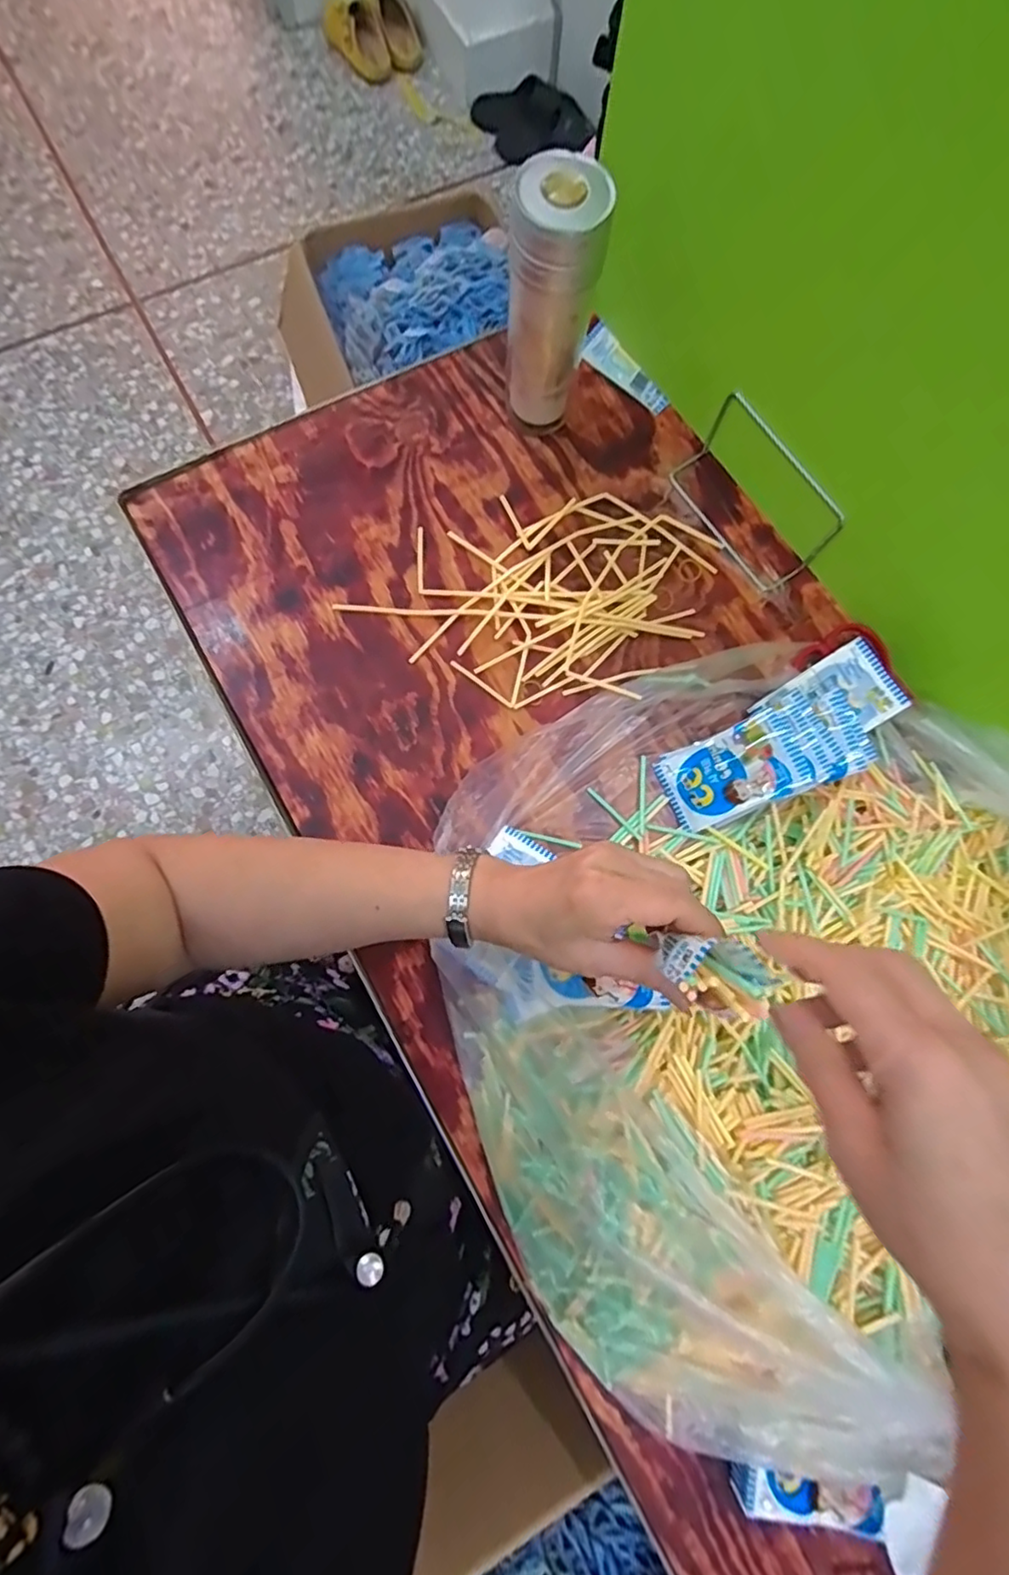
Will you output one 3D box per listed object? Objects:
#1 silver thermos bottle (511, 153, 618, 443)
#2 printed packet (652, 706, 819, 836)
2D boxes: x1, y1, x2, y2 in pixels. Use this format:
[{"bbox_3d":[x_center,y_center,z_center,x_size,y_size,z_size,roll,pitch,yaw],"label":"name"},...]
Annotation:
[{"bbox_3d":[0.040,-0.381,0.505,0.069,0.192,0.059,8,78,1],"label":"silver thermos bottle"},{"bbox_3d":[0.183,-0.011,0.504,0.104,0.017,0.068,-29,76,19],"label":"printed packet"}]

